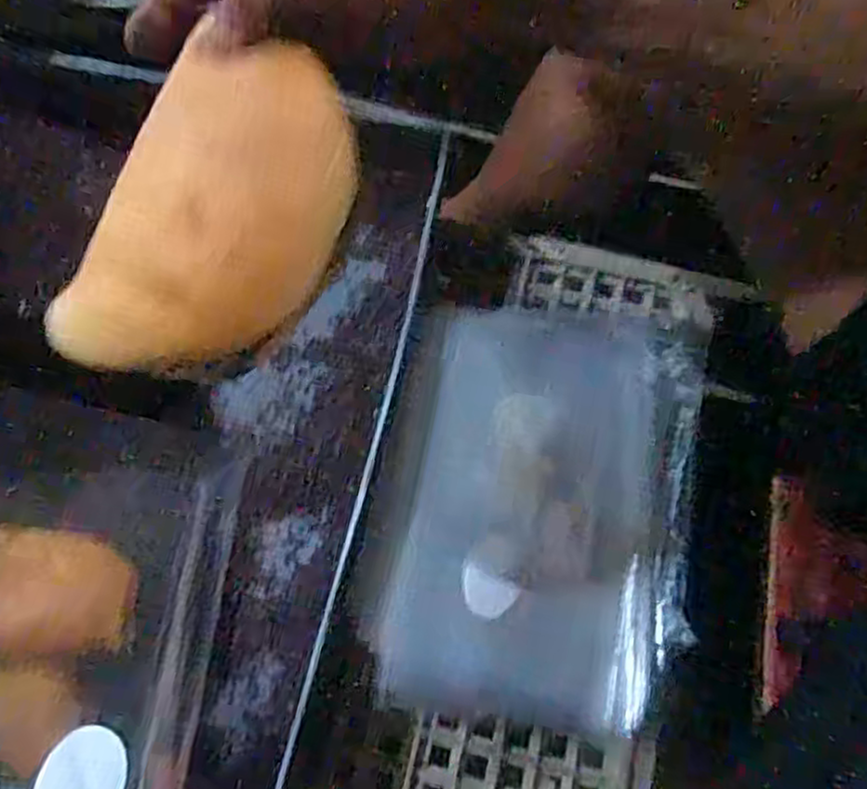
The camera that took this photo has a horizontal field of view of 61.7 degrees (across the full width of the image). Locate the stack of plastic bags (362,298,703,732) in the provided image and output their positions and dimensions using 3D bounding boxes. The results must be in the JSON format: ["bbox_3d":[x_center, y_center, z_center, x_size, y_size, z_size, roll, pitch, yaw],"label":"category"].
[{"bbox_3d":[0.066,0.067,0.456,0.182,0.035,0.252,9,74,4],"label":"stack of plastic bags"}]

